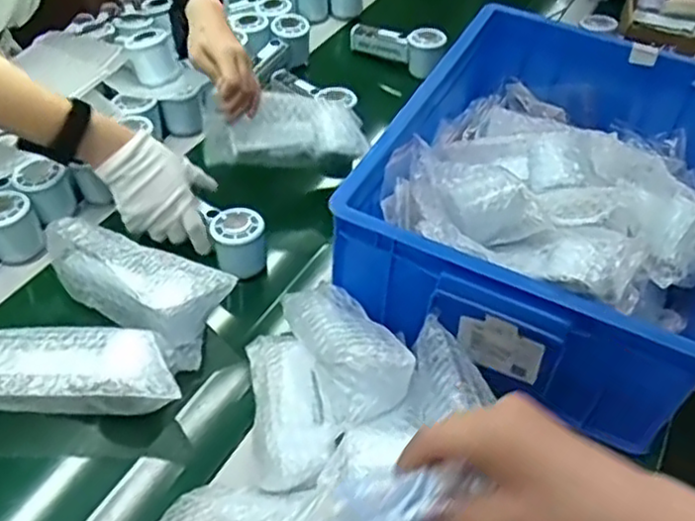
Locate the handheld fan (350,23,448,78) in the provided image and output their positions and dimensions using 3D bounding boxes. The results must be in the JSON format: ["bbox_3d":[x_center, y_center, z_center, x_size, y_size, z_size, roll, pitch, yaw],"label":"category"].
[{"bbox_3d":[0.074,-0.337,1.103,0.158,0.060,0.039,21,48,14],"label":"handheld fan"}]

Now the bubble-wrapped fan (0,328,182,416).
[{"bbox_3d":[-0.257,0.110,0.642,0.201,0.064,0.073,1,46,-5],"label":"bubble-wrapped fan"}]

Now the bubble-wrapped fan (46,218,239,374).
[{"bbox_3d":[-0.218,0.022,0.708,0.193,0.064,0.085,25,49,17],"label":"bubble-wrapped fan"}]

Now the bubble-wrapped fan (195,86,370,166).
[{"bbox_3d":[-0.076,-0.163,0.836,0.189,0.063,0.065,-1,46,-7],"label":"bubble-wrapped fan"}]

